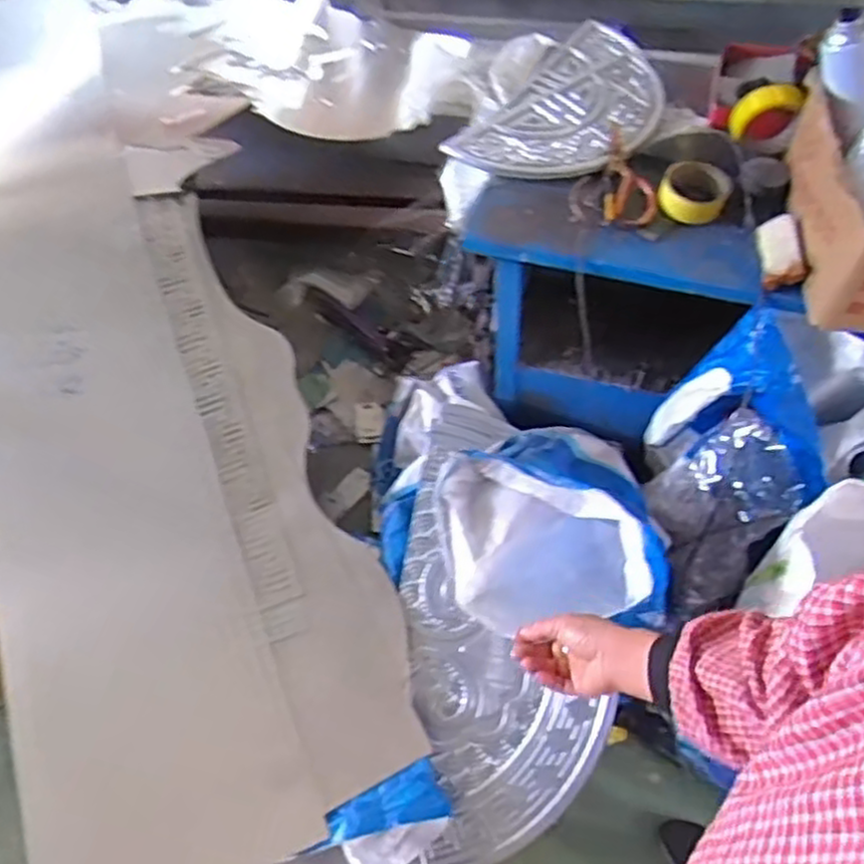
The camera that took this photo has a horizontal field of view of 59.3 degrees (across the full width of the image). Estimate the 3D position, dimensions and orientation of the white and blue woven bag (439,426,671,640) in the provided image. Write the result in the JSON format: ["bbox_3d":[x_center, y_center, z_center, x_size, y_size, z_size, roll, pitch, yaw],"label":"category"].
[{"bbox_3d":[0.169,0.115,1.109,0.315,0.224,0.338,-1,58,4],"label":"white and blue woven bag"}]

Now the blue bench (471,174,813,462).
[{"bbox_3d":[0.285,-0.182,1.224,0.405,0.452,0.181,16,61,14],"label":"blue bench"}]

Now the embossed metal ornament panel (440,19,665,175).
[{"bbox_3d":[0.233,-0.519,1.209,0.249,0.025,0.443,32,66,22],"label":"embossed metal ornament panel"}]

